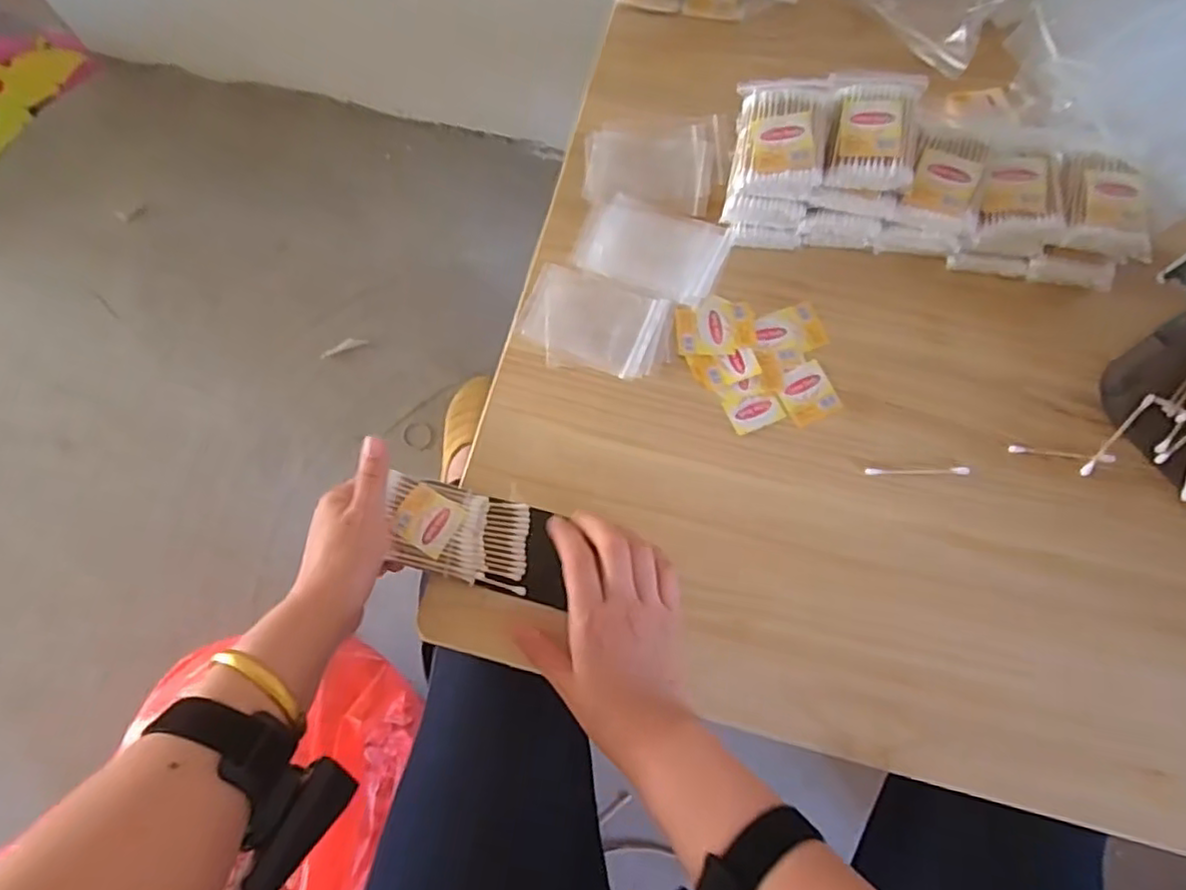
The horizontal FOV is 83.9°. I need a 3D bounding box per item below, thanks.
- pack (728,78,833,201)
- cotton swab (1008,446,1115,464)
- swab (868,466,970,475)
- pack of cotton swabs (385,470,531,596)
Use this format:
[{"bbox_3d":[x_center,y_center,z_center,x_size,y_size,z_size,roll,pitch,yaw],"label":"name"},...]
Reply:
[{"bbox_3d":[0.130,-0.215,0.456,0.060,0.027,0.087,7,74,3],"label":"pack"},{"bbox_3d":[0.326,0.006,0.458,0.064,0.006,0.006,8,74,3],"label":"cotton swab"},{"bbox_3d":[0.228,0.019,0.465,0.073,0.006,0.005,0,74,1],"label":"swab"},{"bbox_3d":[-0.094,0.061,0.455,0.099,0.019,0.059,12,75,4],"label":"pack of cotton swabs"}]

